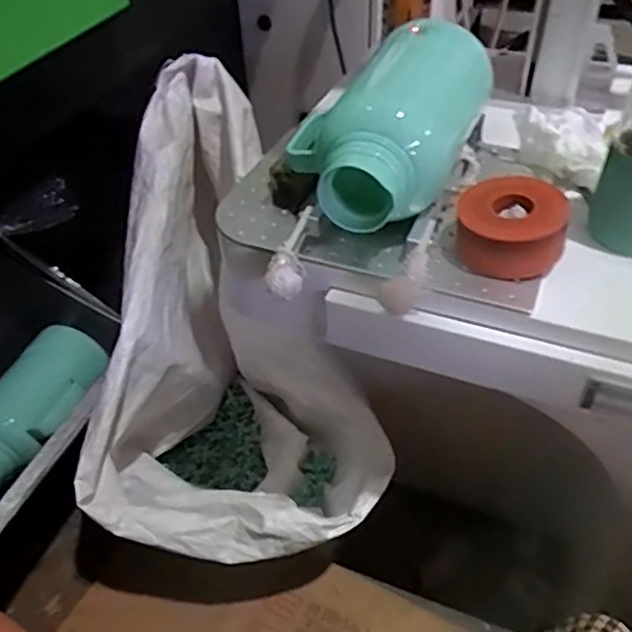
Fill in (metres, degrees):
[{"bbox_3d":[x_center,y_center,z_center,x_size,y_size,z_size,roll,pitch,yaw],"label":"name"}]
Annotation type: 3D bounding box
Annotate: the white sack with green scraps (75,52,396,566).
[{"bbox_3d":[-0.168,0.032,1.043,0.393,0.533,0.726,-11,44,-9],"label":"white sack with green scraps"}]

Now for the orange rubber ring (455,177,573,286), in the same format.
[{"bbox_3d":[0.186,-0.080,0.619,0.098,0.067,0.091,-2,43,1],"label":"orange rubber ring"}]

